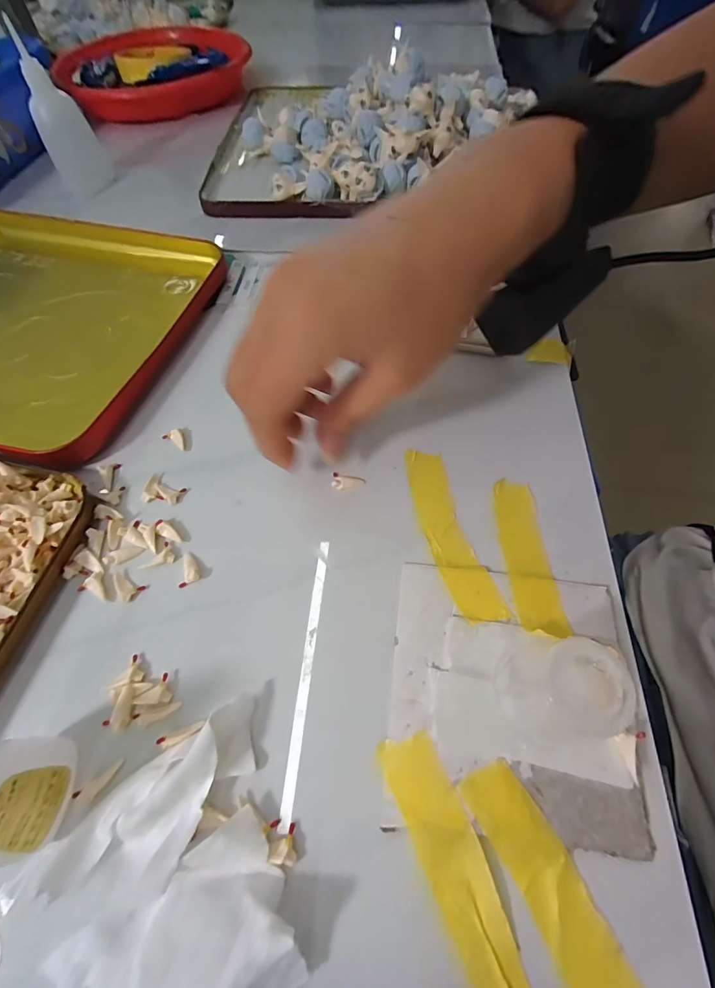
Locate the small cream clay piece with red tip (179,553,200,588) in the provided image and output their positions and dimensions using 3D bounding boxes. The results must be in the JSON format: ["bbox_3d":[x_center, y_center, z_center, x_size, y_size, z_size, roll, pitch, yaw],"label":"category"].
[{"bbox_3d":[-0.077,0.035,0.185,0.009,0.004,0.016,-1,61,1],"label":"small cream clay piece with red tip"}]

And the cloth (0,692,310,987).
[{"bbox_3d":[-0.061,0.126,0.122,0.082,0.022,0.079,-27,64,-12],"label":"cloth"}]

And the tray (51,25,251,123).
[{"bbox_3d":[-0.225,-0.490,0.457,0.193,0.027,0.197,-2,61,1],"label":"tray"}]

